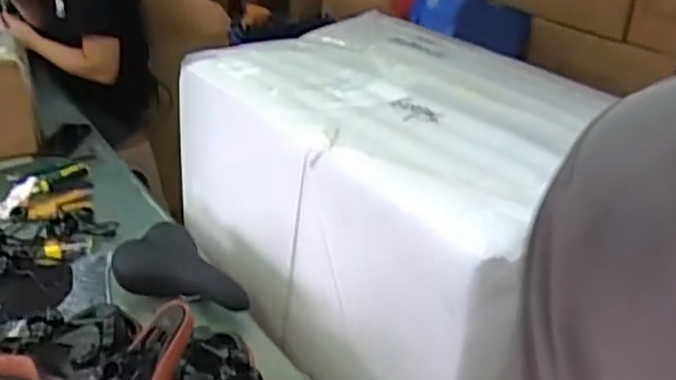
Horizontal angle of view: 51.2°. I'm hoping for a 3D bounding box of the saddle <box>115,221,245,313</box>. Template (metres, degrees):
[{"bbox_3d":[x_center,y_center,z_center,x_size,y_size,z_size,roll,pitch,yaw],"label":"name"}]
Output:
[{"bbox_3d":[-0.275,0.139,1.292,0.253,0.070,0.146,13,32,18],"label":"saddle"}]

